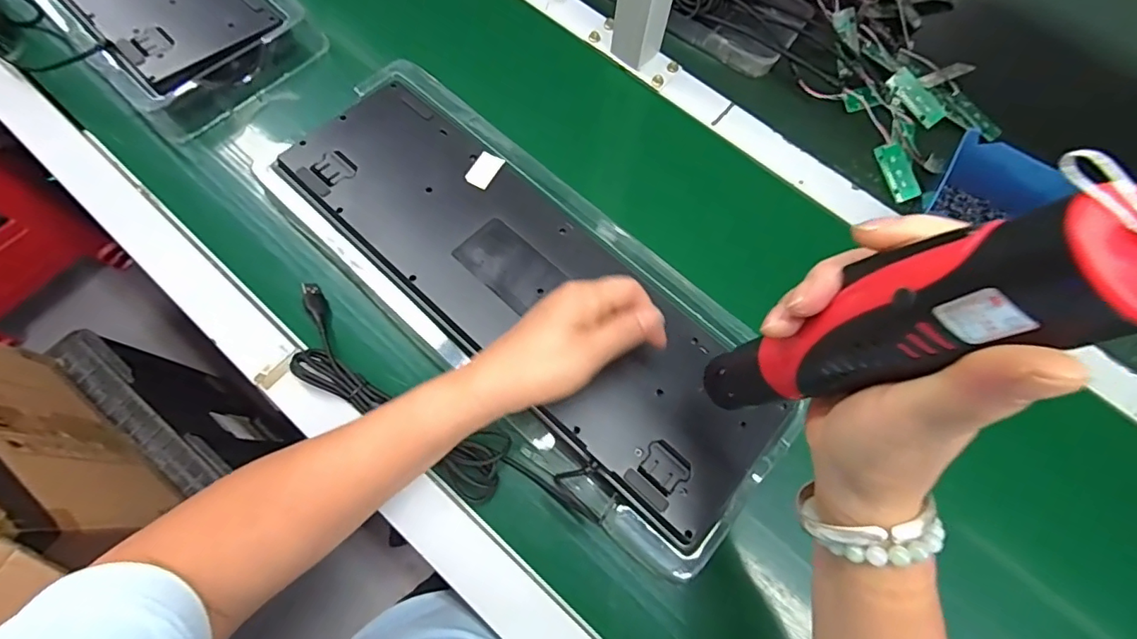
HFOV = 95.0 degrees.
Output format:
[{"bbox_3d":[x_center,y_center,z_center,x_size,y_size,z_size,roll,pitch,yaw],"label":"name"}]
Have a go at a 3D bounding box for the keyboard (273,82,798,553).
[{"bbox_3d":[-0.036,-0.027,0.410,0.438,0.031,0.137,42,74,11],"label":"keyboard"}]

